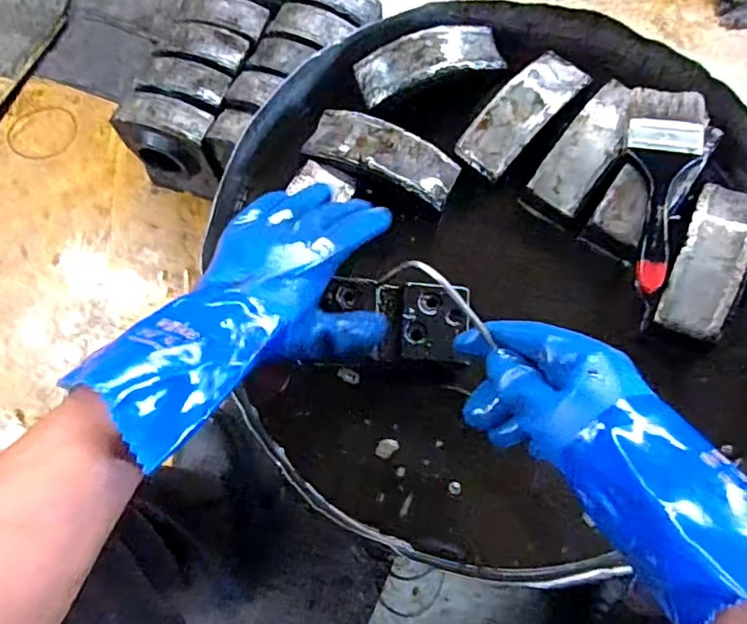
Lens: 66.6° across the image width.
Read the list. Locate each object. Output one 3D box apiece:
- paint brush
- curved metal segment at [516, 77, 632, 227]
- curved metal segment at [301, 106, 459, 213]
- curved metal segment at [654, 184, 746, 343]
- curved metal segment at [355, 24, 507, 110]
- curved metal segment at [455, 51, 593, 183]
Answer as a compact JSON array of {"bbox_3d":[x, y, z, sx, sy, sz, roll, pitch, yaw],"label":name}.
[{"bbox_3d":[0.274,-0.120,0.540,0.066,0.025,0.204,8,73,5],"label":"paint brush"},{"bbox_3d":[0.224,-0.170,0.591,0.066,0.044,0.164,32,91,10],"label":"curved metal segment"},{"bbox_3d":[0.010,-0.165,0.592,0.156,0.030,0.062,22,75,9],"label":"curved metal segment"},{"bbox_3d":[0.321,-0.054,0.537,0.056,0.027,0.159,24,75,10],"label":"curved metal segment"},{"bbox_3d":[0.060,-0.277,0.617,0.156,0.027,0.065,-20,72,-4],"label":"curved metal segment"},{"bbox_3d":[0.158,-0.213,0.598,0.062,0.030,0.160,41,78,14],"label":"curved metal segment"}]

